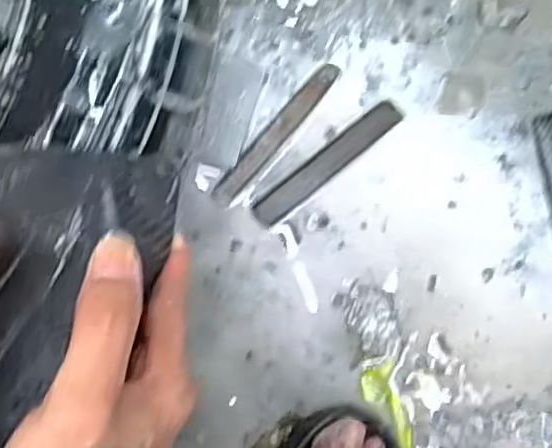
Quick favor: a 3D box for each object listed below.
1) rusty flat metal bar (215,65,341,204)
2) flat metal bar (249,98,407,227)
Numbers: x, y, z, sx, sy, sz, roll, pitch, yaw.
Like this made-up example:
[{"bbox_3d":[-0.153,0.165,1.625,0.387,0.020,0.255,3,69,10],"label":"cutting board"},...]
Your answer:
[{"bbox_3d":[0.001,-0.071,0.564,0.017,0.006,0.138,41,83,-4],"label":"rusty flat metal bar"},{"bbox_3d":[0.040,-0.049,0.567,0.139,0.007,0.026,-39,92,-7],"label":"flat metal bar"}]

